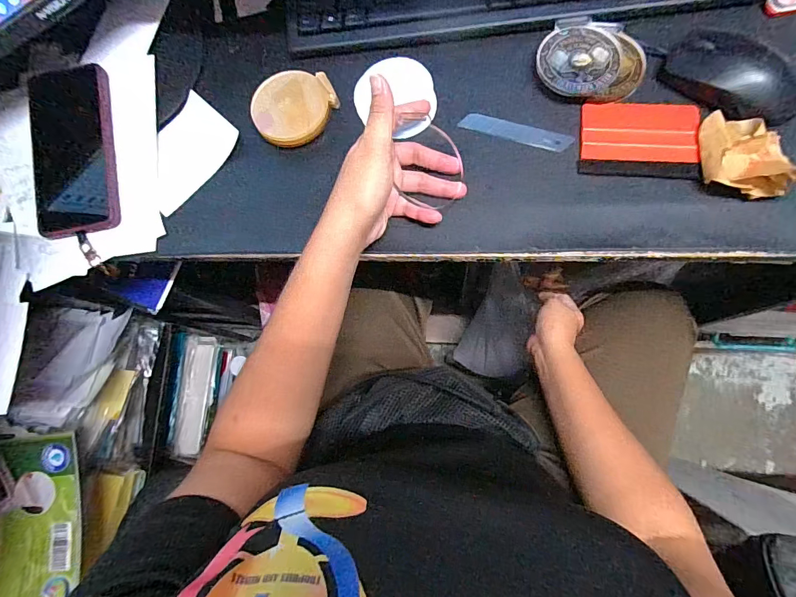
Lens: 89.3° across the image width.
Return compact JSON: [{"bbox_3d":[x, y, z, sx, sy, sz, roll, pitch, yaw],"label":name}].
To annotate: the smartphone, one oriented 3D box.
[{"bbox_3d":[-0.324,-0.147,0.401,0.082,0.012,0.163,-8,88,2],"label":"smartphone"}]

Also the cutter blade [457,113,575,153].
[{"bbox_3d":[0.109,-0.155,0.376,0.101,0.004,0.018,18,80,10],"label":"cutter blade"}]

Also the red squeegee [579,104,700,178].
[{"bbox_3d":[0.214,-0.142,0.356,0.096,0.009,0.069,6,78,8],"label":"red squeegee"}]

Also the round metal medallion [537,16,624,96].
[{"bbox_3d":[0.169,-0.226,0.375,0.072,0.007,0.080,13,79,9],"label":"round metal medallion"}]

